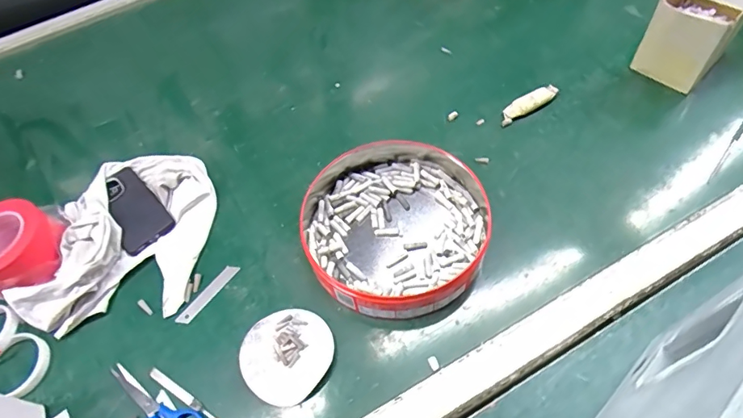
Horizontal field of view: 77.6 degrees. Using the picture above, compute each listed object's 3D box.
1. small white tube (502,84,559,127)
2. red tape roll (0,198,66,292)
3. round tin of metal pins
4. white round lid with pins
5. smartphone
[{"bbox_3d":[0.259,-0.175,0.767,0.109,0.018,0.031,-29,59,-11],"label":"small white tube"},{"bbox_3d":[-0.498,0.056,0.644,0.120,0.090,0.124,-3,58,5],"label":"red tape roll"},{"bbox_3d":[0.033,0.011,0.648,0.249,0.068,0.268,-3,58,5],"label":"round tin of metal pins"},{"bbox_3d":[-0.107,0.180,0.580,0.107,0.022,0.114,-3,58,5],"label":"white round lid with pins"},{"bbox_3d":[-0.368,0.002,0.710,0.077,0.017,0.154,-40,62,-17],"label":"smartphone"}]

